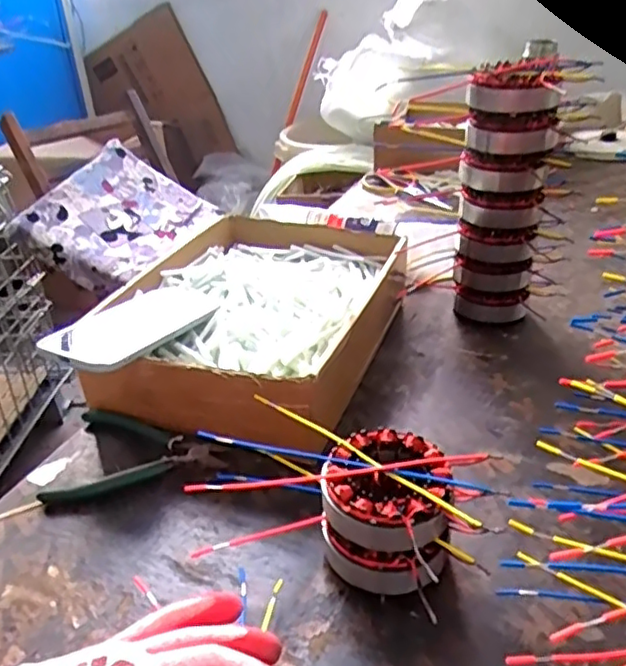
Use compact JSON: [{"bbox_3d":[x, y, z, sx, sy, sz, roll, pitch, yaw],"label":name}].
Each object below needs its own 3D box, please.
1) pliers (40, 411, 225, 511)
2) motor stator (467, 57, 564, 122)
[{"bbox_3d":[-0.150,0.108,0.548,0.141,0.020,0.105,-1,31,6],"label":"pliers"},{"bbox_3d":[0.200,-0.240,0.621,0.087,0.045,0.078,8,33,20],"label":"motor stator"}]

